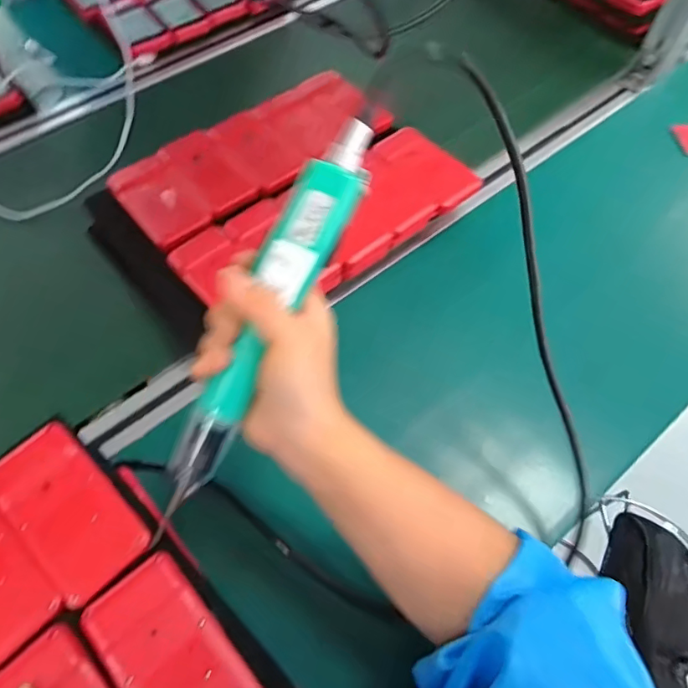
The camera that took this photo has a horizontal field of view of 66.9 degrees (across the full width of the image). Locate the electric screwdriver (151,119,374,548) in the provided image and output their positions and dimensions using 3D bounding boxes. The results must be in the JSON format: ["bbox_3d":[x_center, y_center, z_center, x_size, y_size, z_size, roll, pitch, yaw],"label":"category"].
[{"bbox_3d":[-0.047,-0.009,0.311,0.028,0.037,0.259,28,96,15],"label":"electric screwdriver"}]

